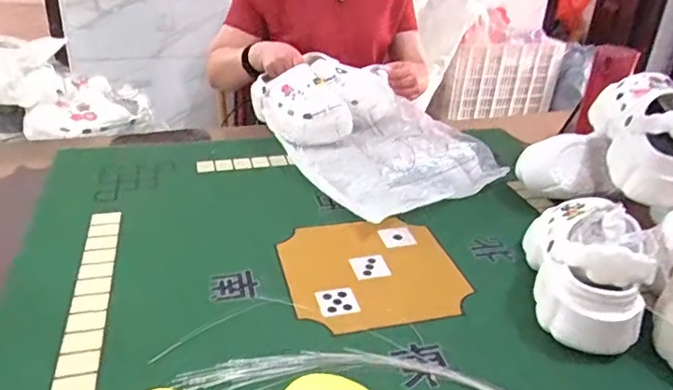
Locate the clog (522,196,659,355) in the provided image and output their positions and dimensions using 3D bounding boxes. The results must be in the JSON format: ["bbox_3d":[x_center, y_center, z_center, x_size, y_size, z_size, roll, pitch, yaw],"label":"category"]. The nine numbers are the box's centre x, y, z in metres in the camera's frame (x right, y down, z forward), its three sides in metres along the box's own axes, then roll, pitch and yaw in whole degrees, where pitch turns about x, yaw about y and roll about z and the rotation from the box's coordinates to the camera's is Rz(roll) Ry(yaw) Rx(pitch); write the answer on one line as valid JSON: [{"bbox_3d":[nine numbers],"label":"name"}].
[{"bbox_3d":[0.294,0.069,0.658,0.104,0.124,0.244,9,28,9],"label":"clog"}]

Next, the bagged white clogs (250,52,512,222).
[{"bbox_3d":[0.041,-0.125,0.983,0.274,0.140,0.452,-12,32,-28],"label":"bagged white clogs"}]

